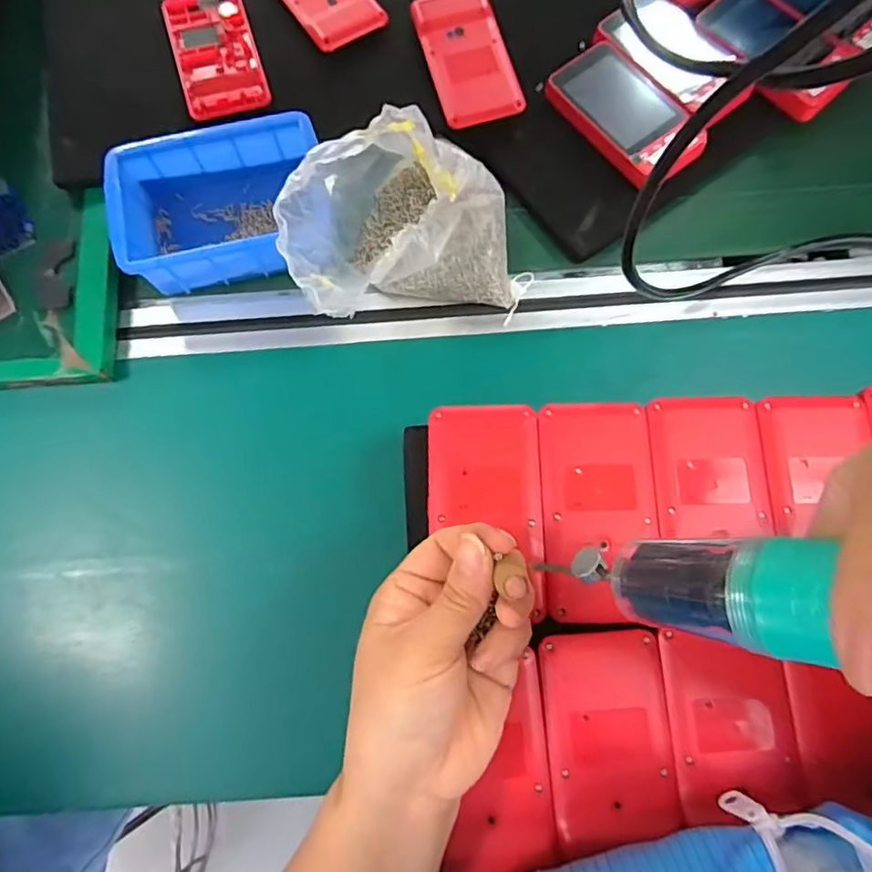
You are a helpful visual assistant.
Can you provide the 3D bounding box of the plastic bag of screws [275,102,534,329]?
[{"bbox_3d":[-0.022,-0.150,0.378,0.157,0.103,0.126,-15,76,-2],"label":"plastic bag of screws"}]

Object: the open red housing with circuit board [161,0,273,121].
[{"bbox_3d":[-0.173,-0.301,0.458,0.062,0.010,0.121,-18,76,-3],"label":"open red housing with circuit board"}]

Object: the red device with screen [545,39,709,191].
[{"bbox_3d":[0.142,-0.241,0.435,0.063,0.022,0.115,-38,76,7],"label":"red device with screen"}]

